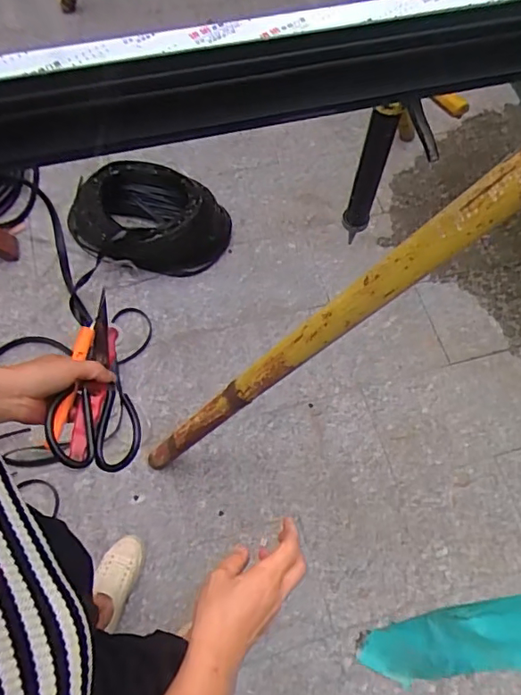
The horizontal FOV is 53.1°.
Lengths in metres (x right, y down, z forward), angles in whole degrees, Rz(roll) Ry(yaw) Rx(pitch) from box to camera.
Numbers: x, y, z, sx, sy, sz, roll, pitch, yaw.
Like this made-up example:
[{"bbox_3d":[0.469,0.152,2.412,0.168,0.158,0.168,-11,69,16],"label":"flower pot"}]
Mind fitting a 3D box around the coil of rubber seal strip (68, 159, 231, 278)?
[{"bbox_3d":[-0.352,-0.470,1.741,0.541,0.166,0.386,16,67,4],"label":"coil of rubber seal strip"}]

